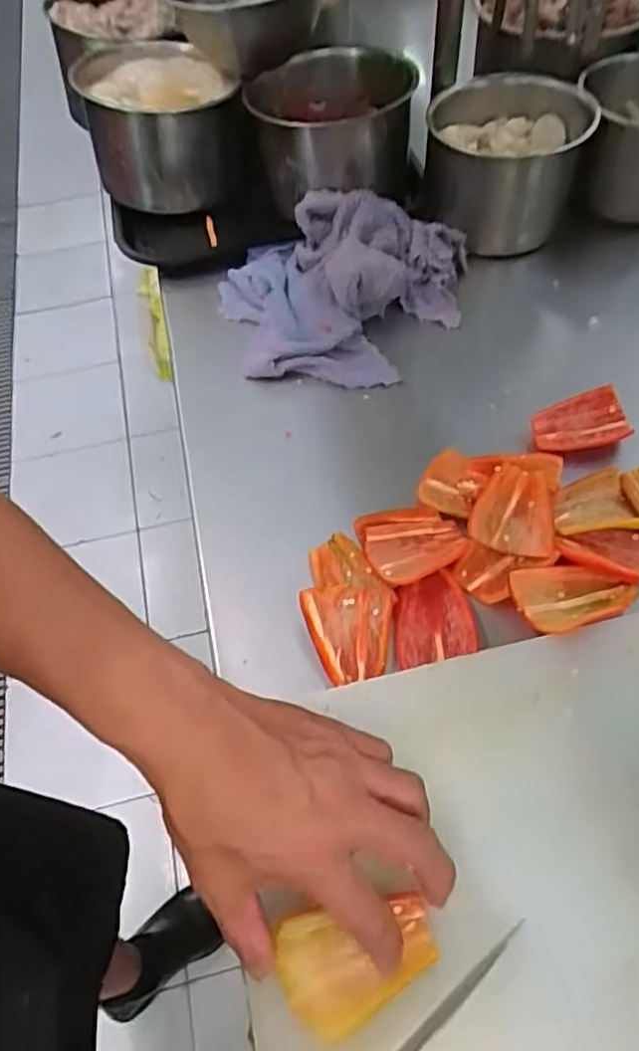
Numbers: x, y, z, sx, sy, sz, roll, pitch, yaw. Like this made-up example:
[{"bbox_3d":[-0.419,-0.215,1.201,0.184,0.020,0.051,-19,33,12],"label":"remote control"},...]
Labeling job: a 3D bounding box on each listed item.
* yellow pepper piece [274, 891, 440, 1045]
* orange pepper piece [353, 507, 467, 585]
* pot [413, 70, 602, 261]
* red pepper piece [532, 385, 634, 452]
[{"bbox_3d":[0.017,0.208,0.324,0.075,0.018,0.057,-30,75,-14],"label":"yellow pepper piece"},{"bbox_3d":[0.067,0.011,0.470,0.067,0.014,0.059,-17,57,-7],"label":"orange pepper piece"},{"bbox_3d":[0.179,-0.347,0.659,0.147,0.119,0.121,6,57,8],"label":"pot"},{"bbox_3d":[0.207,-0.082,0.528,0.071,0.018,0.049,-13,57,-5],"label":"red pepper piece"}]

